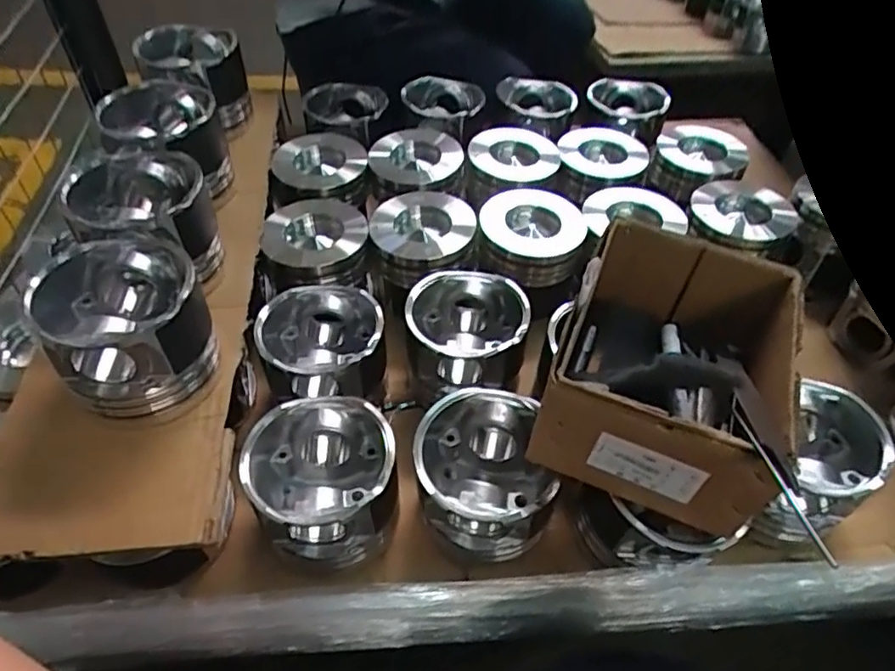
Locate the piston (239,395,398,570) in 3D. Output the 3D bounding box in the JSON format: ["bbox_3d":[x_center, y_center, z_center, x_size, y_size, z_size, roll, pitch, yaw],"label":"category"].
[{"bbox_3d":[-0.095,0.111,0.486,0.102,0.075,0.106,0,47,0],"label":"piston"}]

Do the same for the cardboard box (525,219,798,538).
[{"bbox_3d":[0.165,0.026,0.462,0.146,0.119,0.189,19,50,17],"label":"cardboard box"}]

